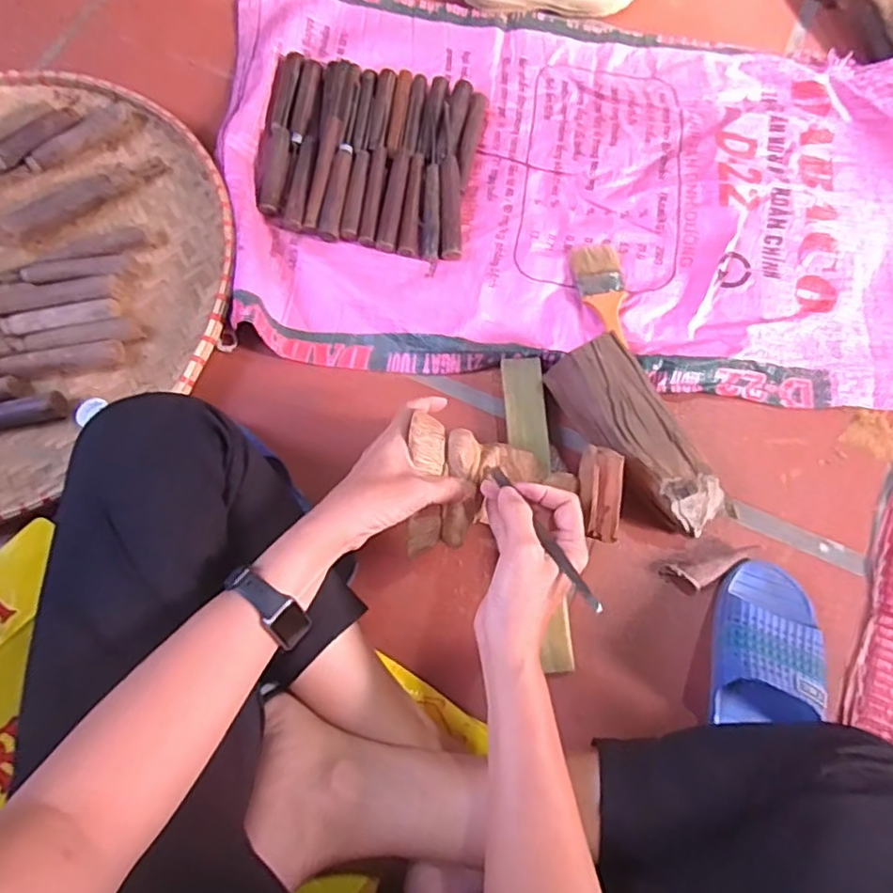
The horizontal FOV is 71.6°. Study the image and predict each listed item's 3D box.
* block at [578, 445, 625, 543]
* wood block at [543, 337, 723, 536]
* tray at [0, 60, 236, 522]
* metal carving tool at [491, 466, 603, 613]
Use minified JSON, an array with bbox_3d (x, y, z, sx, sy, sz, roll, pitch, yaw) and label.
[{"bbox_3d":[0.127,0.039,0.508,0.033,0.021,0.077,-1,86,-2],"label":"block"},{"bbox_3d":[0.175,-0.007,0.566,0.081,0.062,0.193,-32,75,-11],"label":"wood block"},{"bbox_3d":[-0.474,-0.177,0.610,0.501,0.039,0.501,43,76,12],"label":"tray"},{"bbox_3d":[0.071,0.065,0.461,0.010,0.013,0.136,-29,56,-10],"label":"metal carving tool"}]

